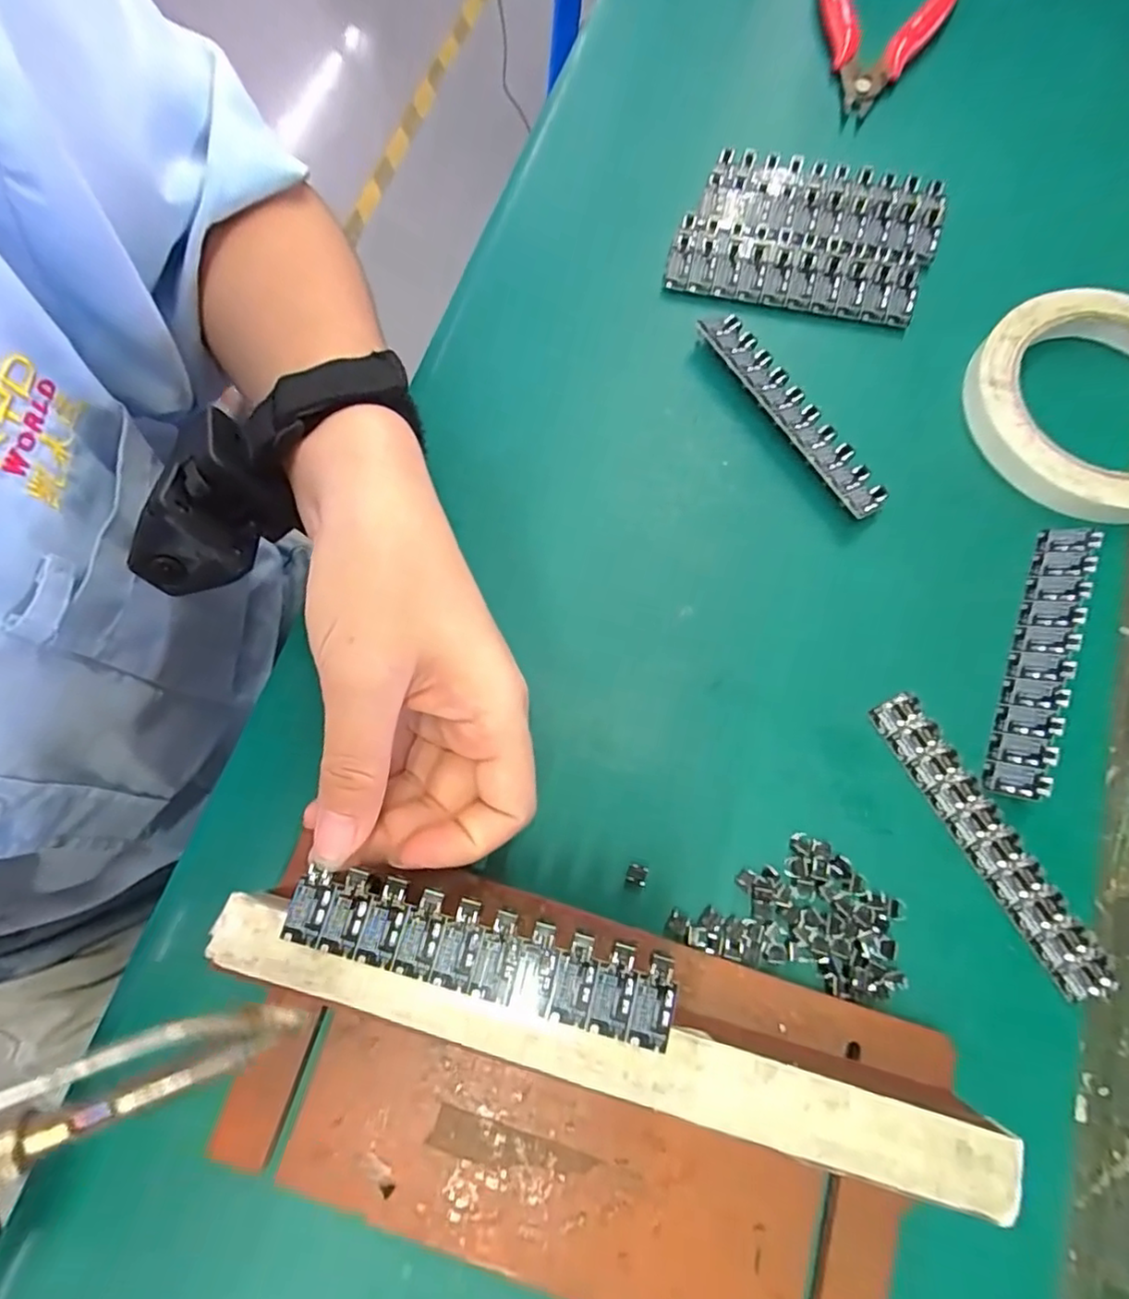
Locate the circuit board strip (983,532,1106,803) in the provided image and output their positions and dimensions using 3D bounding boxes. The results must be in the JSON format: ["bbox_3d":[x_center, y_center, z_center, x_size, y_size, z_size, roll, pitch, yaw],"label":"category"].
[{"bbox_3d":[0.176,0.003,0.225,0.015,0.013,0.106,22,75,7],"label":"circuit board strip"}]

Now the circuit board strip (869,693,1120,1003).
[{"bbox_3d":[0.147,0.066,0.213,0.018,0.004,0.109,-28,75,-7],"label":"circuit board strip"}]

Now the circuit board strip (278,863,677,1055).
[{"bbox_3d":[-0.024,0.083,0.169,0.107,0.004,0.023,13,74,5],"label":"circuit board strip"}]

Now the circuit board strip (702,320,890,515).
[{"bbox_3d":[0.094,-0.099,0.254,0.021,0.010,0.107,-31,76,-8],"label":"circuit board strip"}]

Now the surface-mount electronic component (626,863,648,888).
[{"bbox_3d":[0.025,0.076,0.208,0.007,0.004,0.006,17,75,5],"label":"surface-mount electronic component"}]

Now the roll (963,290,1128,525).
[{"bbox_3d":[0.221,-0.101,0.254,0.101,0.019,0.098,35,77,10],"label":"roll"}]

